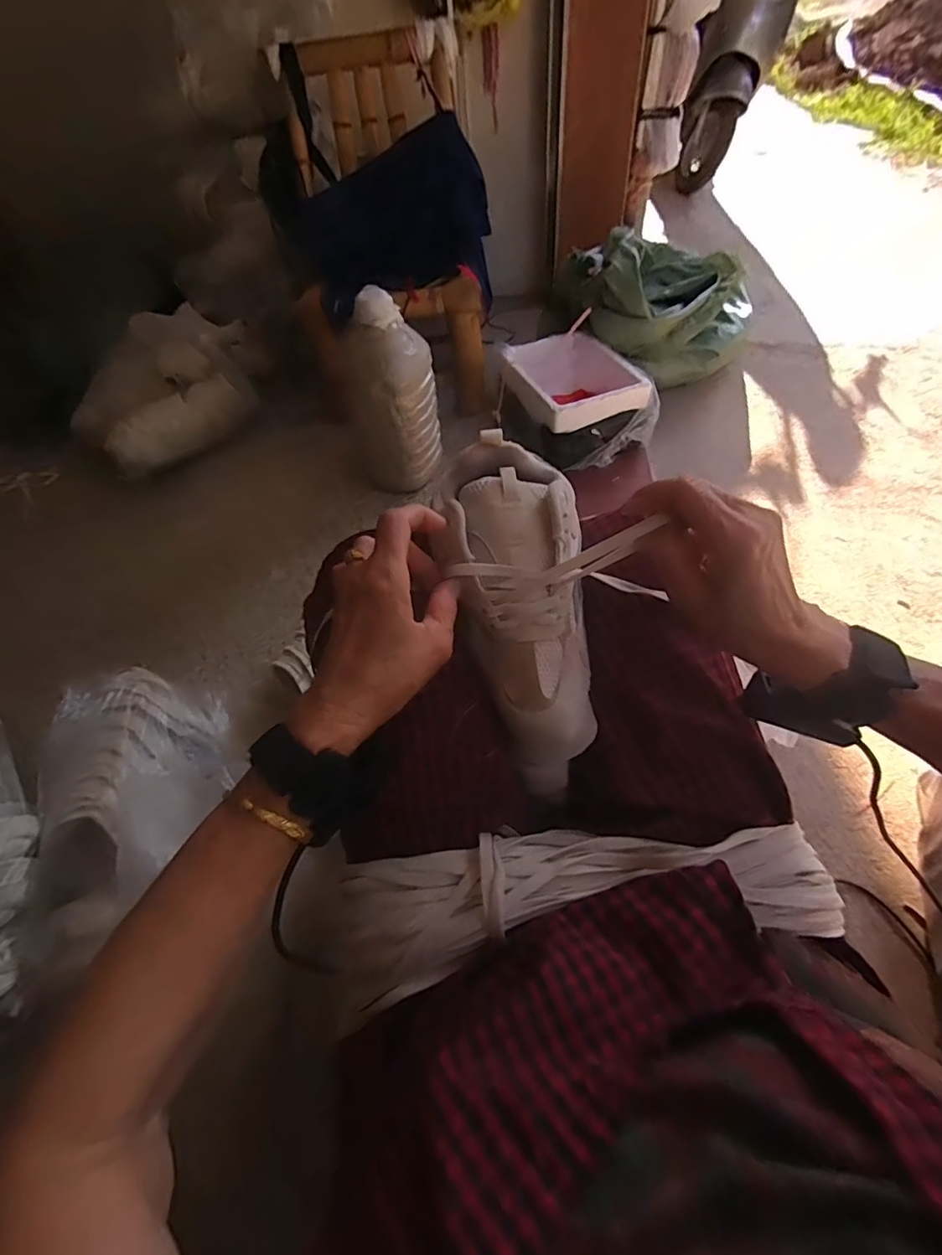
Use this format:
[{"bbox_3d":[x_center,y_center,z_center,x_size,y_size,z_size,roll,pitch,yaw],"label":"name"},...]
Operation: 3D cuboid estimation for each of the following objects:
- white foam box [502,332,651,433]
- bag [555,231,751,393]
[{"bbox_3d":[0.262,-0.607,1.322,0.295,0.160,0.362,-21,54,-10],"label":"white foam box"},{"bbox_3d":[0.542,-0.915,1.416,0.509,0.295,0.396,-5,53,2],"label":"bag"}]

